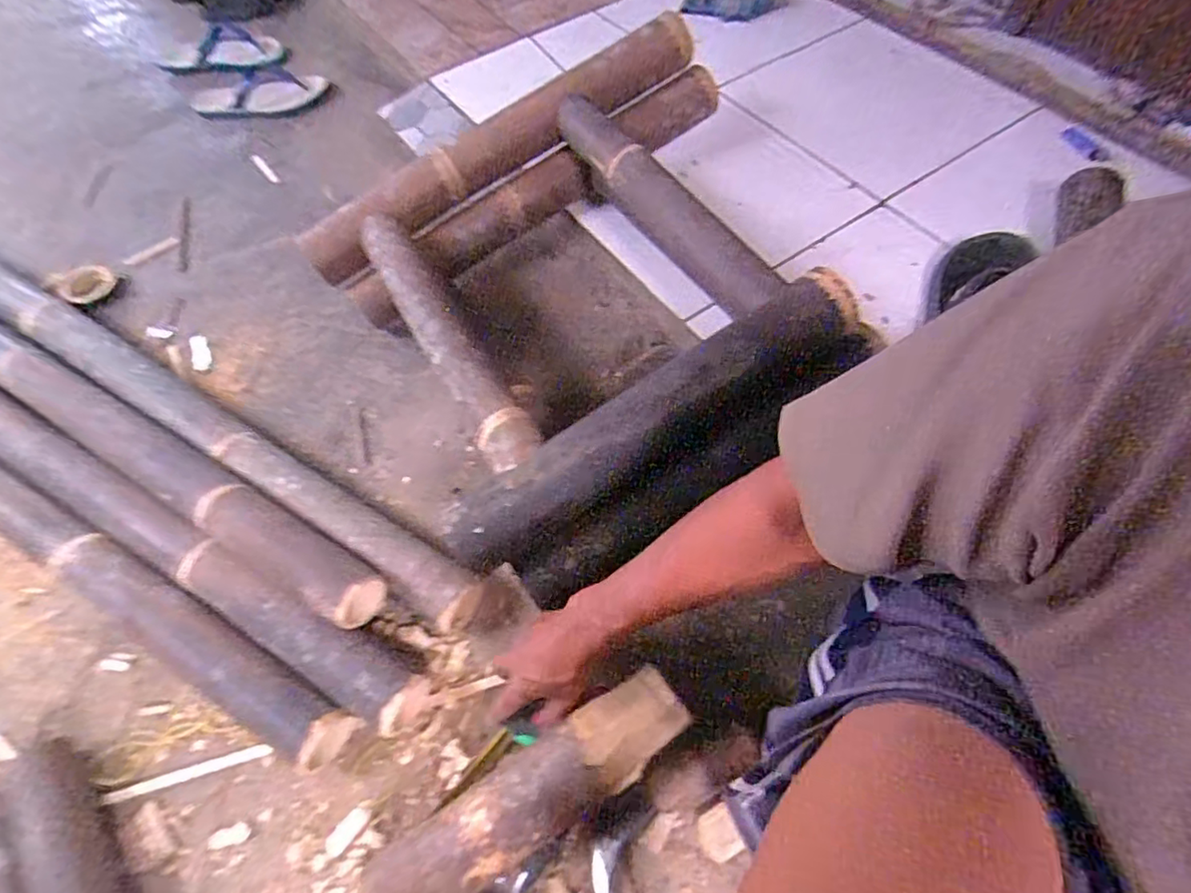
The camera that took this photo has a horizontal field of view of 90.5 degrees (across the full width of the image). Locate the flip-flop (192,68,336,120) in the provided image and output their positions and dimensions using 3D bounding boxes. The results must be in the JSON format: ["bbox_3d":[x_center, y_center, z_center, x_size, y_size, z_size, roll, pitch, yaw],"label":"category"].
[{"bbox_3d":[-0.682,-0.713,1.195,0.277,0.049,0.105,5,59,4],"label":"flip-flop"}]

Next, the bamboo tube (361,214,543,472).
[{"bbox_3d":[-0.189,-0.137,0.757,0.077,0.070,0.454,-28,62,-13],"label":"bamboo tube"}]

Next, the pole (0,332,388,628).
[{"bbox_3d":[-0.869,-0.145,0.827,1.474,0.066,0.072,26,64,16],"label":"pole"}]

